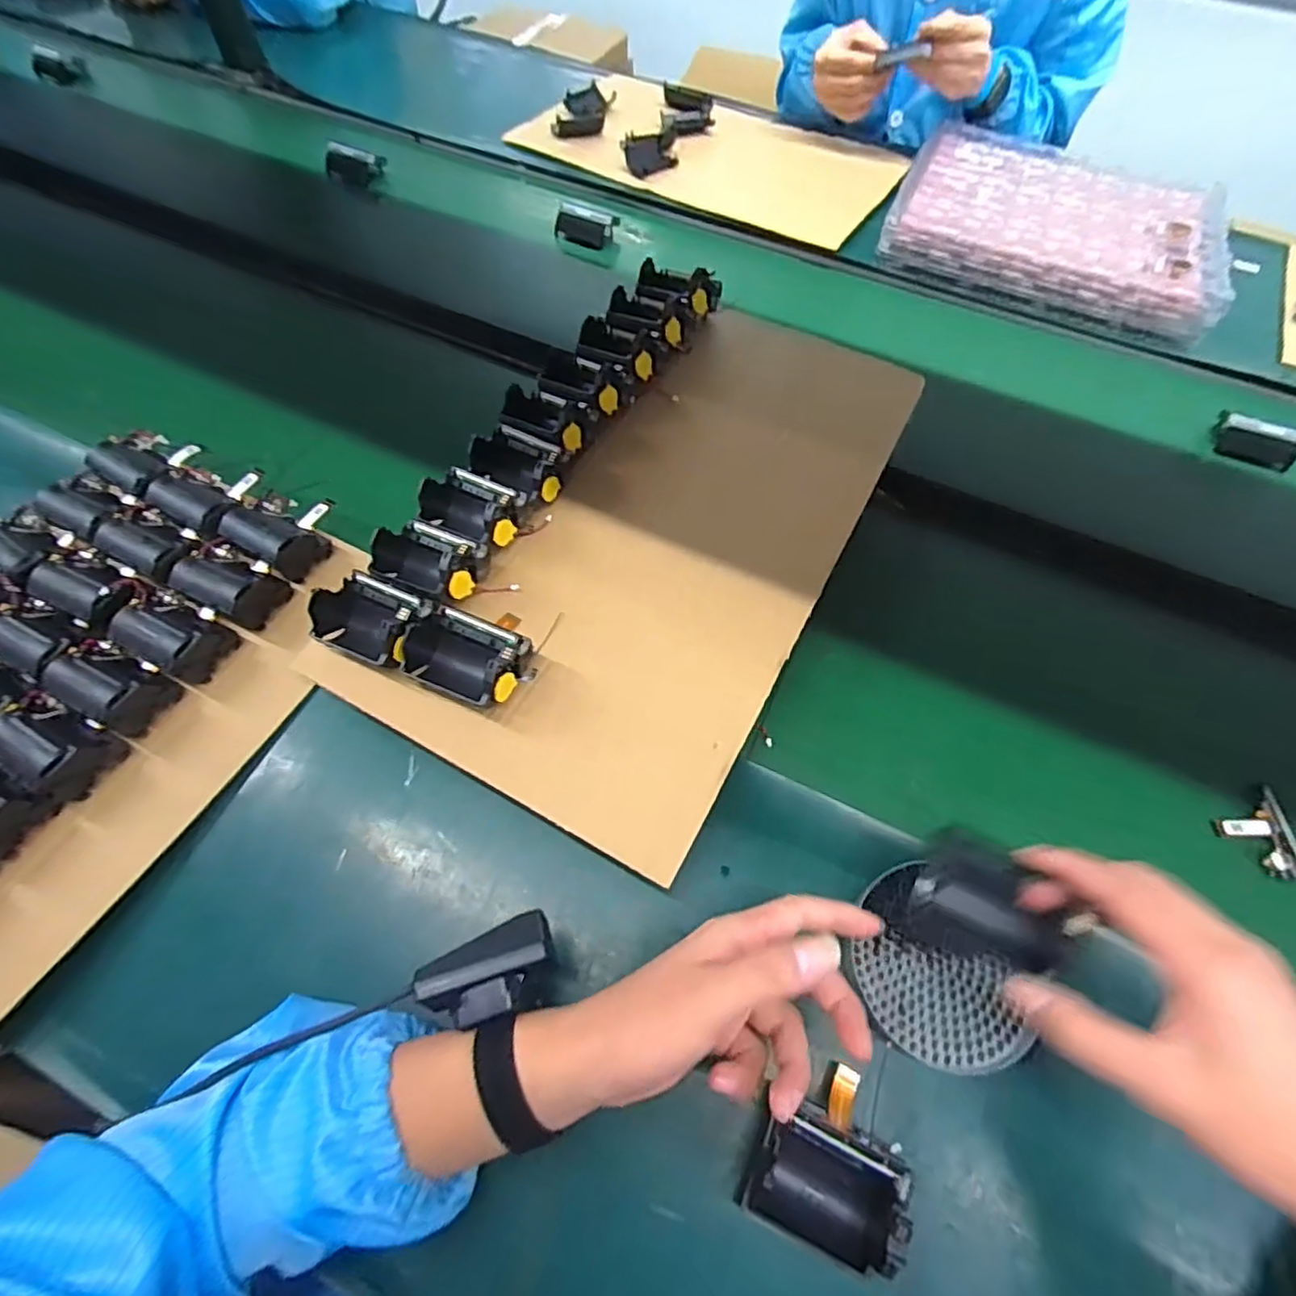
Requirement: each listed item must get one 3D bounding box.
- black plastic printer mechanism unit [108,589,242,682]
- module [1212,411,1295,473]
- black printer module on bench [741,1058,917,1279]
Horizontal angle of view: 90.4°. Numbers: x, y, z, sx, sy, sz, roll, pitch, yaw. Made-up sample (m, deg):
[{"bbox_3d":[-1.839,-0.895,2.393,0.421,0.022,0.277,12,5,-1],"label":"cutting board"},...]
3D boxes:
[{"bbox_3d":[-0.355,-0.009,0.483,0.066,0.043,0.052,27,64,12],"label":"black plastic printer mechanism unit"},{"bbox_3d":[0.610,-0.207,0.645,0.075,0.030,0.032,29,64,13],"label":"module"},{"bbox_3d":[0.099,0.272,0.346,0.071,0.038,0.082,21,63,9],"label":"black printer module on bench"}]

